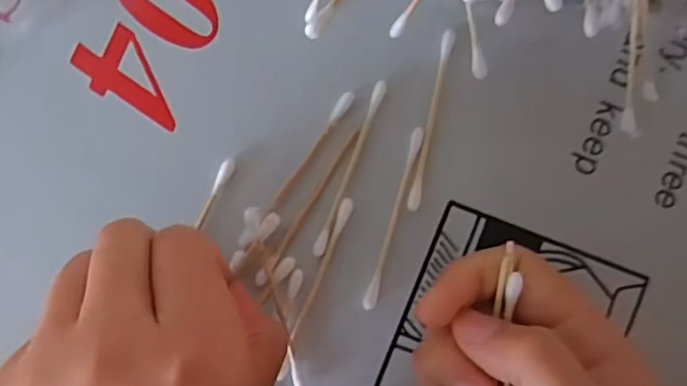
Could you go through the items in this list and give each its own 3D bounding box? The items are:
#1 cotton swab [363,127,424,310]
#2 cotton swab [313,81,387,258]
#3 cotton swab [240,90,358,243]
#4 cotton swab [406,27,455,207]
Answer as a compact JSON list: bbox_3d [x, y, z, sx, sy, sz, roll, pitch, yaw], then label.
[{"bbox_3d":[0.020,0.010,0.234,0.005,0.004,0.071,17,87,-6],"label":"cotton swab"},{"bbox_3d":[0.002,-0.010,0.233,0.005,0.004,0.070,21,87,-6],"label":"cotton swab"},{"bbox_3d":[-0.017,-0.009,0.231,0.005,0.004,0.072,36,85,-5],"label":"cotton swab"},{"bbox_3d":[0.034,-0.028,0.236,0.005,0.004,0.070,13,88,-6],"label":"cotton swab"}]

